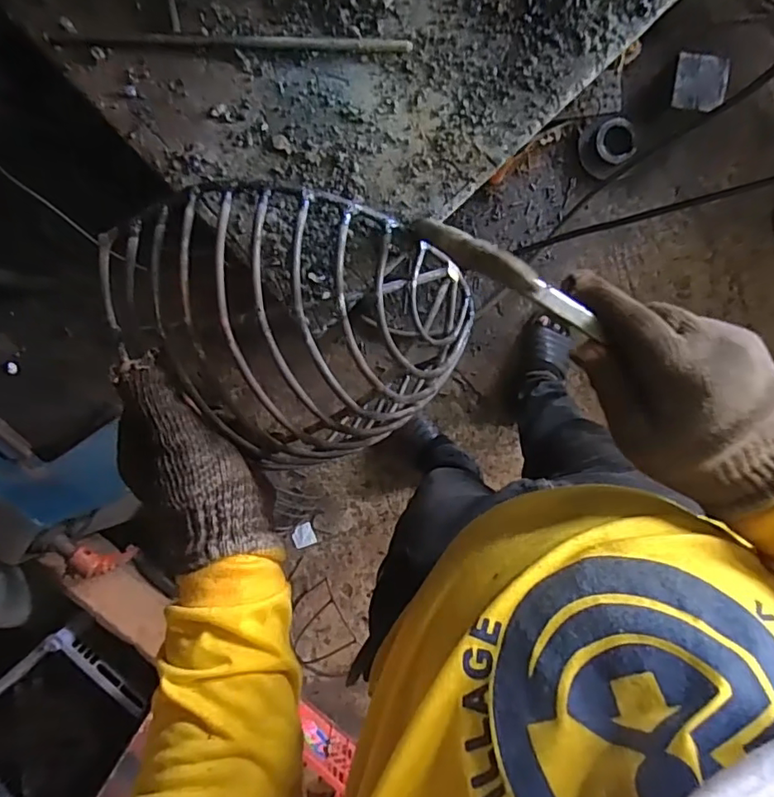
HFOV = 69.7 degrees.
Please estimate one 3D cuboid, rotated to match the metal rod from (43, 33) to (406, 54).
[{"bbox_3d":[-0.086,-0.202,0.313,0.198,0.007,0.009,1,98,0],"label":"metal rod"}]

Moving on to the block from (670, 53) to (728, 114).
[{"bbox_3d":[0.604,-0.606,1.067,0.091,0.029,0.099,8,98,-1],"label":"block"}]

